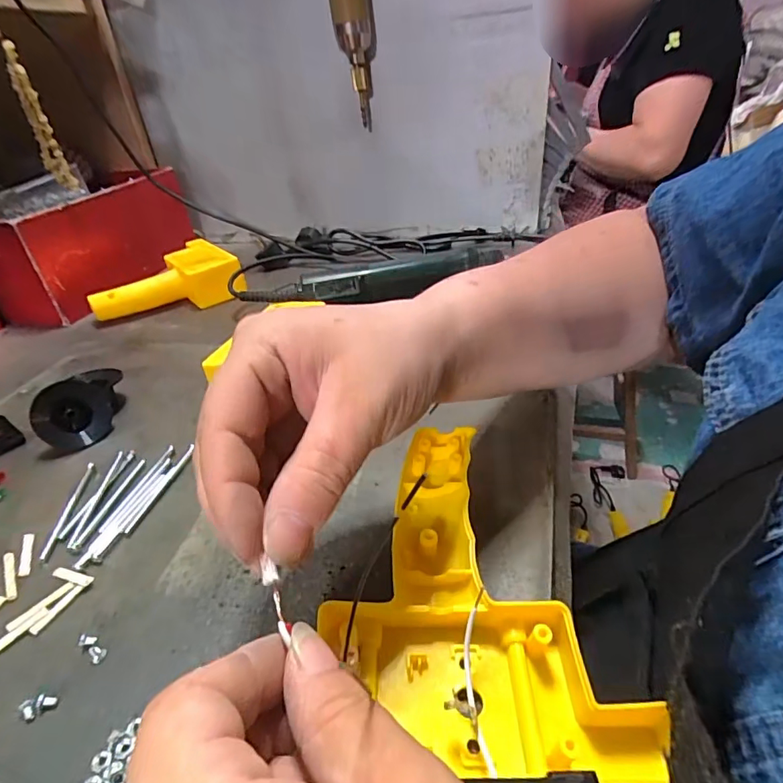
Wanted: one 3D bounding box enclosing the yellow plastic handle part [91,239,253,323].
[{"bbox_3d":[-0.256,-0.139,0.576,0.163,0.043,0.128,-10,35,-6],"label":"yellow plastic handle part"}]

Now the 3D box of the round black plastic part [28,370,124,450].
[{"bbox_3d":[-0.229,0.007,0.361,0.036,0.038,0.081,-9,35,-2],"label":"round black plastic part"}]

